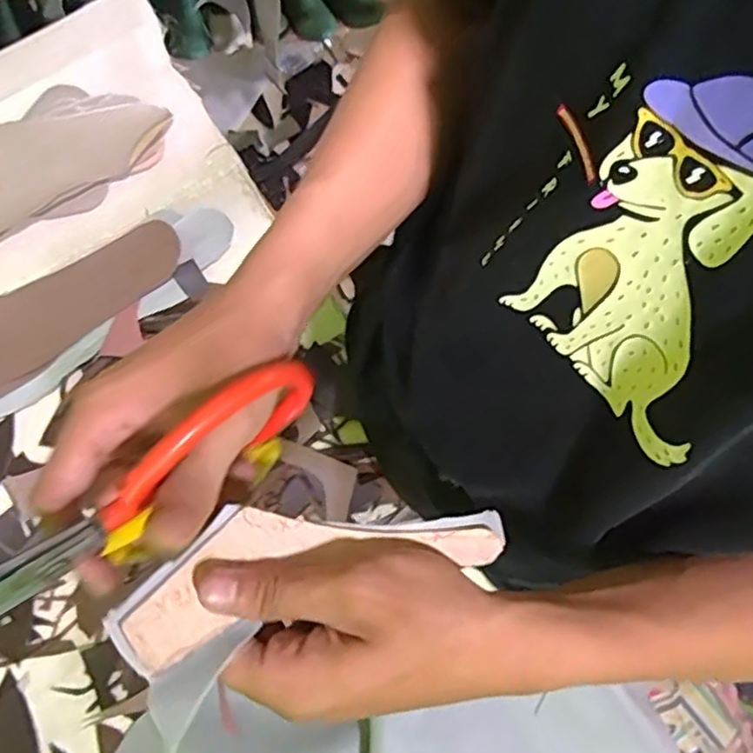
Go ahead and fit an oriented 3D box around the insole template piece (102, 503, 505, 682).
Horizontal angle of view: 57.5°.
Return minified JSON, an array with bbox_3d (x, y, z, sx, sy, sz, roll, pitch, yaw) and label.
[{"bbox_3d":[-0.026,0.072,0.284,0.161,0.006,0.051,-15,76,-14],"label":"insole template piece"}]

